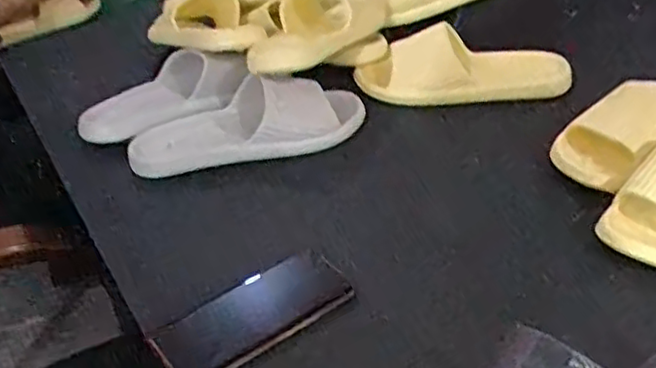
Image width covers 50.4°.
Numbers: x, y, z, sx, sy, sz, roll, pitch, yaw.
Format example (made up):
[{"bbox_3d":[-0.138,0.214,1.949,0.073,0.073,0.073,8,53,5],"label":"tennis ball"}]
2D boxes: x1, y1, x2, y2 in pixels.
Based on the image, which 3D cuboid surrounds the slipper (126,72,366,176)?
[{"bbox_3d":[-0.092,-0.073,0.783,0.263,0.064,0.101,-15,37,-14],"label":"slipper"}]

